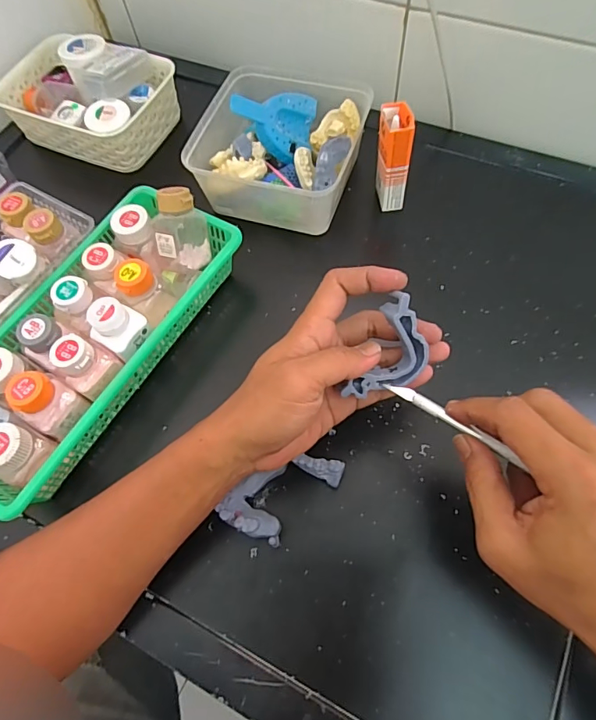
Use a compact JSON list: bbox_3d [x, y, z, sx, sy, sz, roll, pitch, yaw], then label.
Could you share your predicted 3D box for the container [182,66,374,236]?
[{"bbox_3d":[-0.016,-0.233,0.485,0.158,0.074,0.162,15,67,11],"label":"container"}]

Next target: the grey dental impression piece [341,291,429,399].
[{"bbox_3d":[0.062,-0.004,0.323,0.052,0.021,0.075,35,98,-25],"label":"grey dental impression piece"}]

